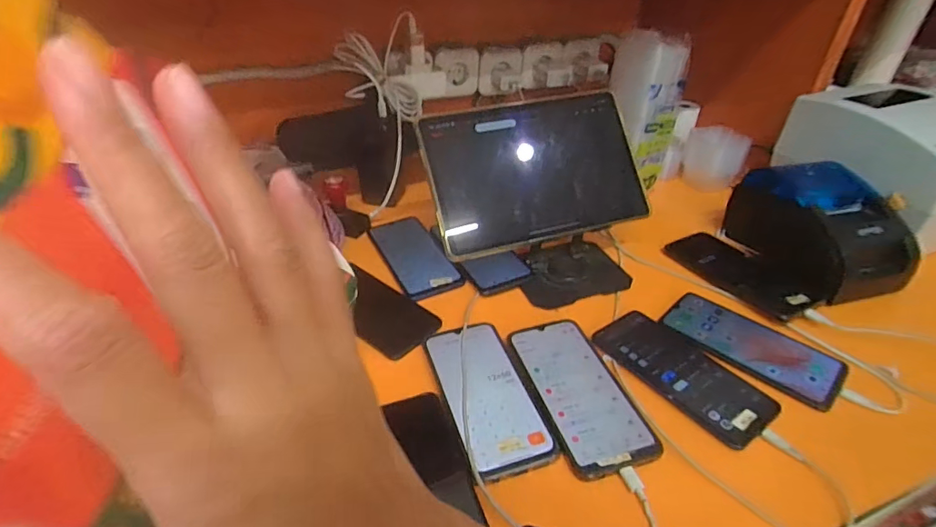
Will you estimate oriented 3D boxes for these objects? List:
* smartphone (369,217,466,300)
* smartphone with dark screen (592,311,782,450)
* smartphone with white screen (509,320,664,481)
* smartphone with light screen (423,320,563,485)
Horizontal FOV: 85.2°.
[{"bbox_3d":[-0.070,-0.013,0.658,0.073,0.008,0.169,-16,39,-20],"label":"smartphone"},{"bbox_3d":[0.209,0.100,0.495,0.085,0.014,0.166,-23,42,-28],"label":"smartphone with dark screen"},{"bbox_3d":[0.101,0.115,0.474,0.077,0.008,0.170,-10,37,-13],"label":"smartphone with white screen"},{"bbox_3d":[0.017,0.117,0.474,0.077,0.010,0.168,-11,38,-15],"label":"smartphone with light screen"}]

